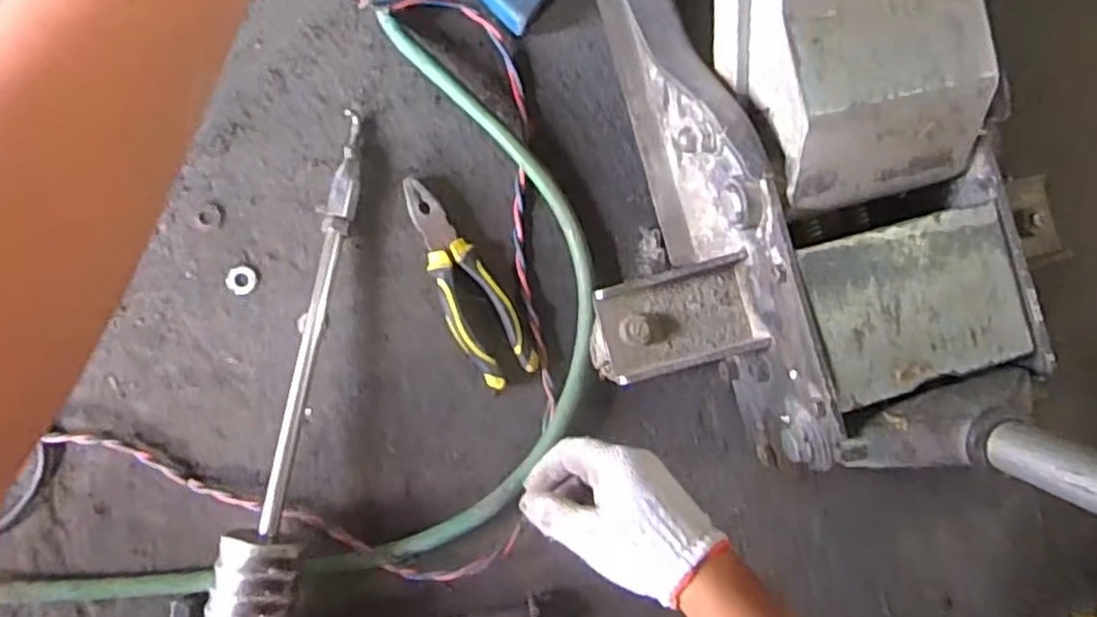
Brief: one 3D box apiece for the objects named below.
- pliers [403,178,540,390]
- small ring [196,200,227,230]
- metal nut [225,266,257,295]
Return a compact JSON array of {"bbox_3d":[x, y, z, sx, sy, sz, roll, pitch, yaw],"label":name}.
[{"bbox_3d":[-0.074,-0.024,0.661,0.057,0.014,0.193,-26,92,-8],"label":"pliers"},{"bbox_3d":[-0.291,-0.081,0.648,0.023,0.004,0.024,0,89,-8],"label":"small ring"},{"bbox_3d":[-0.267,-0.025,0.652,0.024,0.004,0.024,0,89,-8],"label":"metal nut"}]

